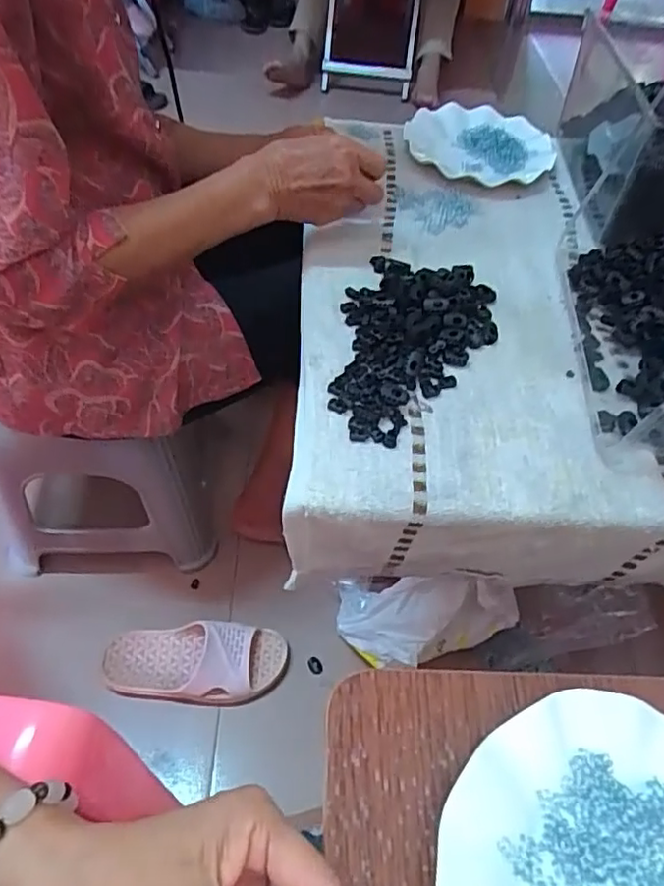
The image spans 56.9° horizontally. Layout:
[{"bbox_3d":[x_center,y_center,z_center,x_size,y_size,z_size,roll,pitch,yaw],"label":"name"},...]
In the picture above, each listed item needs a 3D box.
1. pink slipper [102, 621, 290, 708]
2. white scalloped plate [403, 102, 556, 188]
[{"bbox_3d":[-0.183,0.295,0.825,0.244,0.068,0.100,1,52,-4],"label":"pink slipper"},{"bbox_3d":[0.187,-0.379,0.783,0.182,0.038,0.182,2,52,-3],"label":"white scalloped plate"}]

